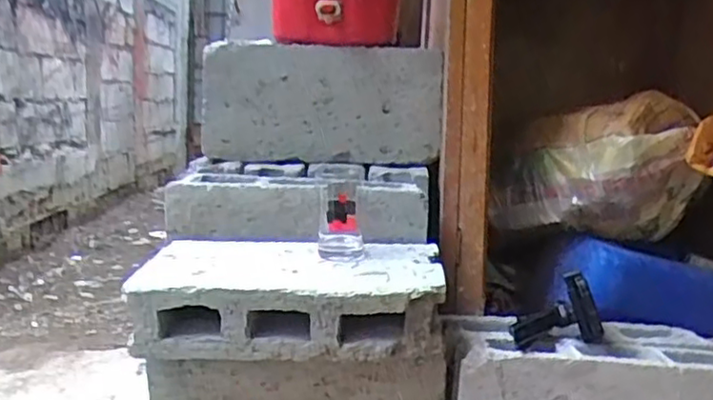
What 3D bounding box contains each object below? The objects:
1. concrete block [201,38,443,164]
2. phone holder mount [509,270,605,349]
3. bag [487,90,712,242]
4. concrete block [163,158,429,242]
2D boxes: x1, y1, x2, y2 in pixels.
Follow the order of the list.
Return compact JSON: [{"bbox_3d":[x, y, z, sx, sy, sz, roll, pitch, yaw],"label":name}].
[{"bbox_3d":[-0.054,-0.163,1.136,0.403,0.190,0.113,0,8,-14],"label":"concrete block"},{"bbox_3d":[0.272,0.155,0.897,0.108,0.105,0.122,4,8,17],"label":"phone holder mount"},{"bbox_3d":[0.442,-0.051,1.091,0.451,0.229,0.176,-10,2,25],"label":"bag"},{"bbox_3d":[-0.087,-0.001,1.073,0.392,0.104,0.180,2,8,3],"label":"concrete block"}]

